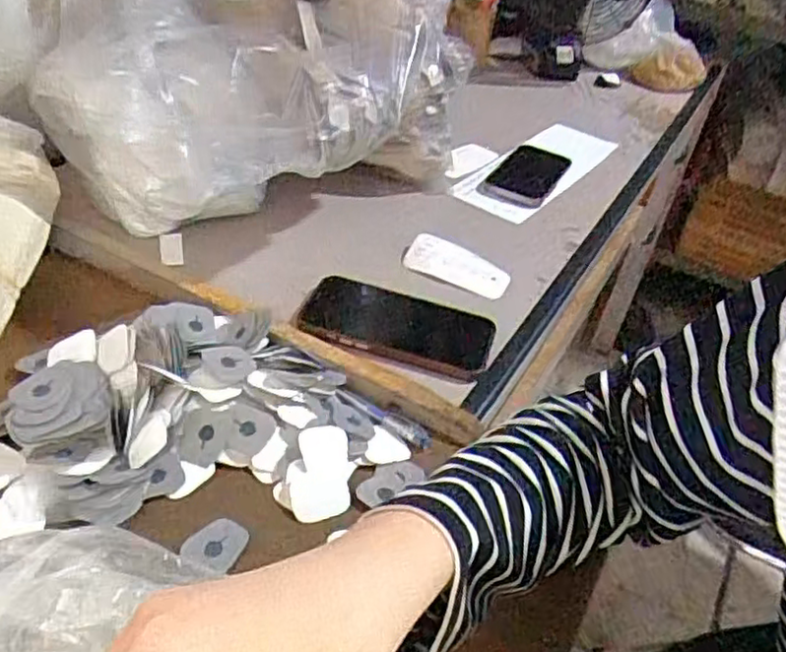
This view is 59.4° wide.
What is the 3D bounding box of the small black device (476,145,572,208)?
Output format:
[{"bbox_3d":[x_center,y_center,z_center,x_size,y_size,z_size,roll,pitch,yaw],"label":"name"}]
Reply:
[{"bbox_3d":[0.168,-0.188,0.855,0.077,0.013,0.166,22,41,19],"label":"small black device"}]

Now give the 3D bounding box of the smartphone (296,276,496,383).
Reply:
[{"bbox_3d":[0.004,0.000,0.601,0.162,0.018,0.084,12,39,8],"label":"smartphone"}]

